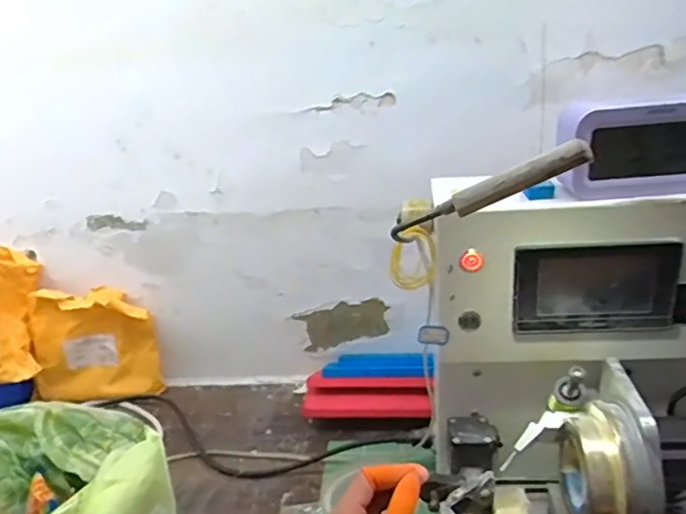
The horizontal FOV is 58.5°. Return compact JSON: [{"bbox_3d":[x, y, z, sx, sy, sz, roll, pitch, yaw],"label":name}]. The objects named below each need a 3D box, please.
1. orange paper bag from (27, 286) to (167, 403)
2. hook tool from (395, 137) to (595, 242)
[{"bbox_3d":[-0.352,0.128,0.871,0.171,0.162,0.048,-4,22,-2],"label":"orange paper bag"},{"bbox_3d":[0.098,-0.042,0.421,0.143,0.017,0.024,-24,15,22],"label":"hook tool"}]

